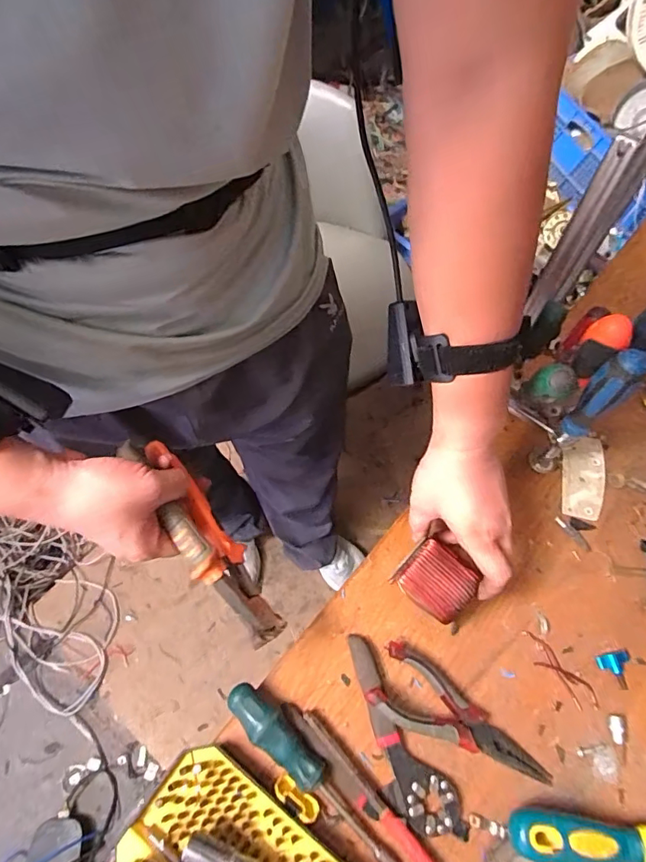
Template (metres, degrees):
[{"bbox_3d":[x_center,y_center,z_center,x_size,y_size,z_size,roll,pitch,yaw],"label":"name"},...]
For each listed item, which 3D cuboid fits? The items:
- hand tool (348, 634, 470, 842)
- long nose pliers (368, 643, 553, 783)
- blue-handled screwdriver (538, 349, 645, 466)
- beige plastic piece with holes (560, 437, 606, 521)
[{"bbox_3d":[0.055,0.256,0.393,0.050,0.017,0.160,-26,66,-14],"label":"hand tool"},{"bbox_3d":[0.117,0.239,0.395,0.154,0.029,0.058,26,65,12],"label":"long nose pliers"},{"bbox_3d":[0.238,-0.009,0.448,0.024,0.189,0.030,-40,70,-20],"label":"blue-handled screwdriver"},{"bbox_3d":[0.284,0.049,0.517,0.047,0.004,0.098,12,63,5],"label":"beige plastic piece with holes"}]

